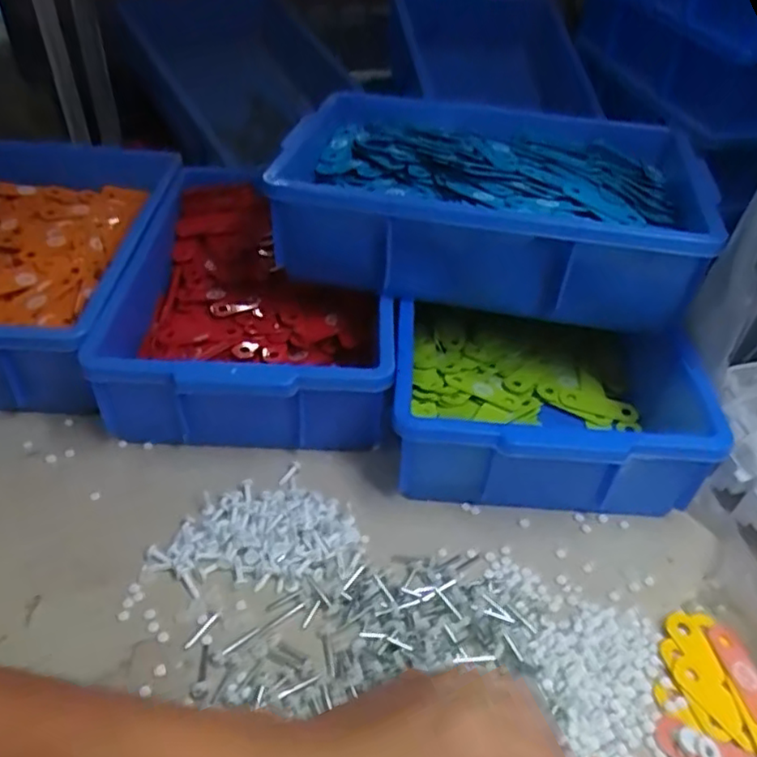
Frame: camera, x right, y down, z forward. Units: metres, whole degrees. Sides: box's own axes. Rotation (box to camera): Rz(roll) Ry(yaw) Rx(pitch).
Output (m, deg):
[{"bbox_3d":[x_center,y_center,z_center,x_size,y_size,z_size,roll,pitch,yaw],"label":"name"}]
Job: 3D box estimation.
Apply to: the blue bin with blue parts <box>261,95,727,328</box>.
[{"bbox_3d":[0.101,-0.165,0.607,0.359,0.102,0.258,11,42,7],"label":"blue bin with blue parts"}]

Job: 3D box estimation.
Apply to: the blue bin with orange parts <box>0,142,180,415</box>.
[{"bbox_3d":[-0.359,-0.121,0.652,0.263,0.109,0.373,2,42,-3],"label":"blue bin with orange parts"}]

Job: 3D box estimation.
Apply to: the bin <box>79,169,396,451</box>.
[{"bbox_3d":[-0.112,-0.081,0.634,0.241,0.094,0.348,3,42,-2],"label":"bin"}]

